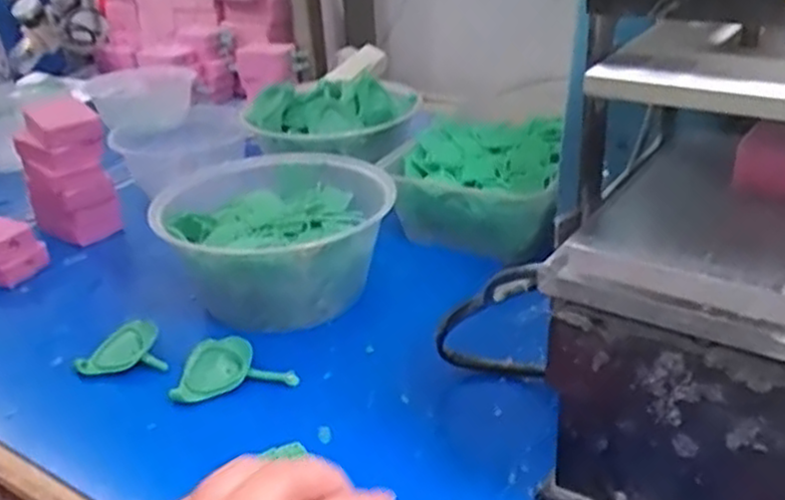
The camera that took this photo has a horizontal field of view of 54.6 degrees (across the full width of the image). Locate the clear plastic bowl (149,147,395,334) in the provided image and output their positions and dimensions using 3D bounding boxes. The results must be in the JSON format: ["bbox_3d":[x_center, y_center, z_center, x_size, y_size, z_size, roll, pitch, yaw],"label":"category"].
[{"bbox_3d":[-0.082,-0.007,0.551,0.155,0.073,0.153,-3,28,2],"label":"clear plastic bowl"}]

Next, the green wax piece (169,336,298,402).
[{"bbox_3d":[-0.097,0.070,0.470,0.072,0.019,0.039,-6,28,-4],"label":"green wax piece"}]

